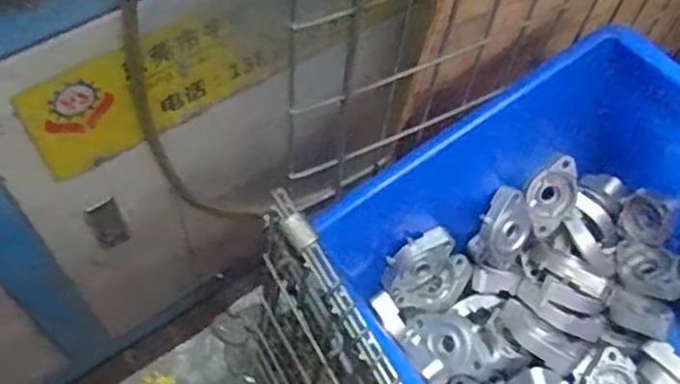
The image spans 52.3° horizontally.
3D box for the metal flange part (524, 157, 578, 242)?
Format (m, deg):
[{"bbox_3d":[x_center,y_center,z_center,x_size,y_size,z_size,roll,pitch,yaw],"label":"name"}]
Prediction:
[{"bbox_3d":[0.248,0.004,0.810,0.063,0.023,0.093,29,104,-11],"label":"metal flange part"}]

